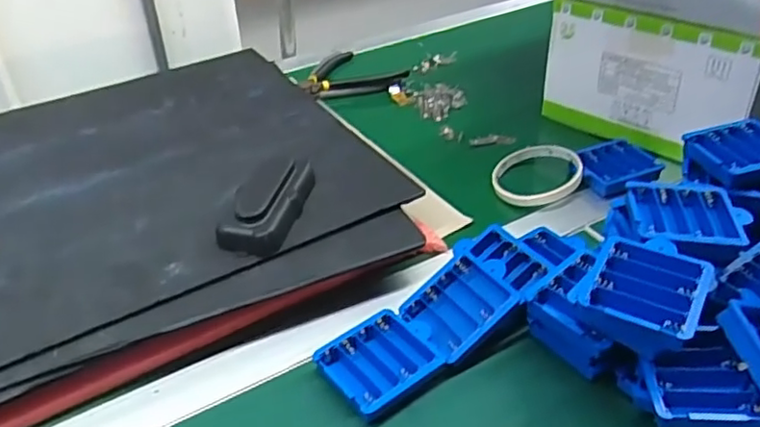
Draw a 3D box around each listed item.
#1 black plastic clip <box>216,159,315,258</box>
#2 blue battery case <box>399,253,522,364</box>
[{"bbox_3d":[-0.091,-0.011,0.526,0.056,0.035,0.100,7,38,13],"label":"black plastic clip"},{"bbox_3d":[0.060,0.063,0.476,0.075,0.012,0.064,-42,42,-5],"label":"blue battery case"}]

